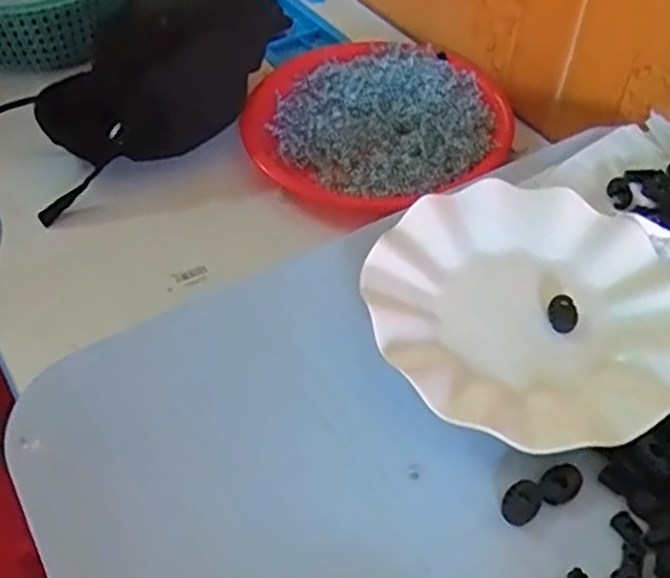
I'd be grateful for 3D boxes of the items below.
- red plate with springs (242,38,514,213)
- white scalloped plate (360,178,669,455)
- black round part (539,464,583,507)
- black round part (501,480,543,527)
[{"bbox_3d":[0.039,-0.146,0.620,0.219,0.030,0.194,4,50,4],"label":"red plate with springs"},{"bbox_3d":[0.113,0.010,0.414,0.176,0.030,0.169,0,50,0],"label":"white scalloped plate"},{"bbox_3d":[0.113,0.098,0.359,0.025,0.005,0.016,-33,57,-24],"label":"black round part"},{"bbox_3d":[0.092,0.104,0.352,0.017,0.008,0.022,33,58,25],"label":"black round part"}]

